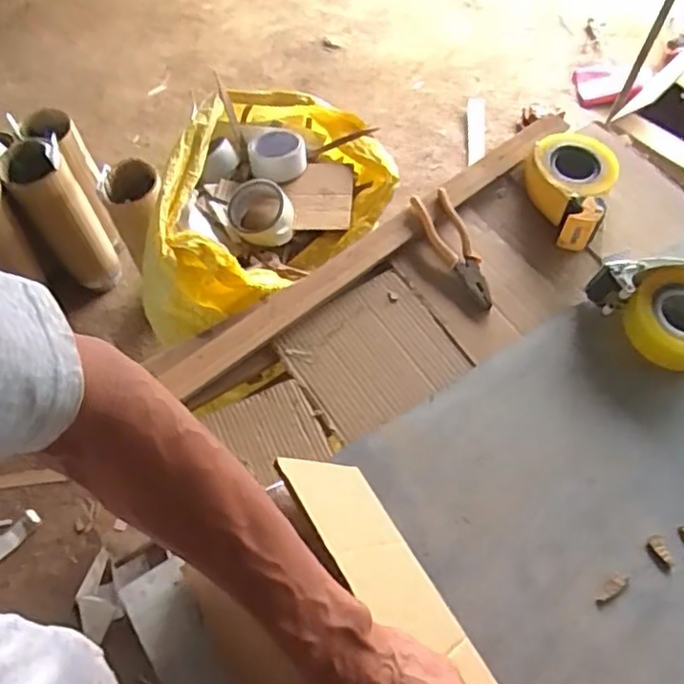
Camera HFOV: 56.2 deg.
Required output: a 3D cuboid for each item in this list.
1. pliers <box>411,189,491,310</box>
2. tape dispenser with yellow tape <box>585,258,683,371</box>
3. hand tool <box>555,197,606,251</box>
[{"bbox_3d":[0.157,-0.127,0.883,0.057,0.031,0.195,-17,61,-10],"label":"pliers"},{"bbox_3d":[0.415,-0.047,0.807,0.124,0.075,0.164,-28,64,-16],"label":"tape dispenser with yellow tape"},{"bbox_3d":[0.323,-0.159,0.868,0.044,0.075,0.033,18,61,10],"label":"hand tool"}]

